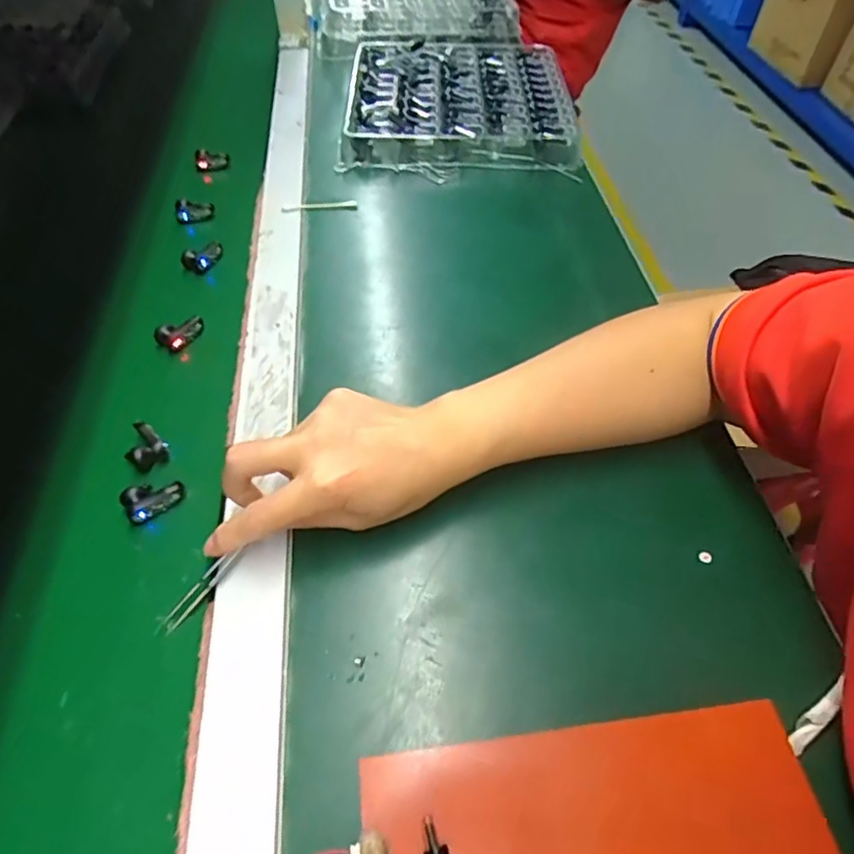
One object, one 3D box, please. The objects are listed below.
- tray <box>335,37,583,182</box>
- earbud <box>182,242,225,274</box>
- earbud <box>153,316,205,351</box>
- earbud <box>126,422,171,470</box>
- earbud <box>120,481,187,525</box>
[{"bbox_3d":[0.039,-0.379,0.682,0.256,0.051,0.263,3,52,2],"label":"tray"},{"bbox_3d":[-0.195,-0.149,0.509,0.037,0.015,0.018,-36,61,-25],"label":"earbud"},{"bbox_3d":[-0.194,-0.074,0.457,0.022,0.018,0.034,25,56,18],"label":"earbud"},{"bbox_3d":[-0.191,0.012,0.390,0.035,0.012,0.024,38,61,25],"label":"earbud"},{"bbox_3d":[-0.172,0.044,0.367,0.036,0.010,0.024,-29,58,-21],"label":"earbud"}]

